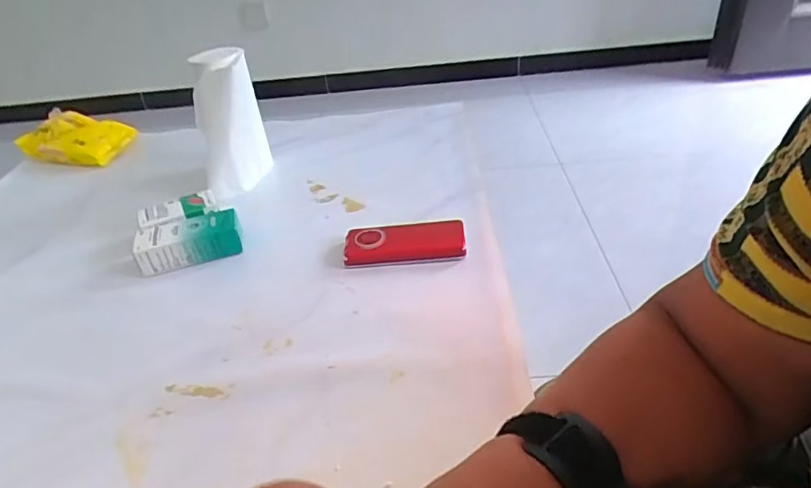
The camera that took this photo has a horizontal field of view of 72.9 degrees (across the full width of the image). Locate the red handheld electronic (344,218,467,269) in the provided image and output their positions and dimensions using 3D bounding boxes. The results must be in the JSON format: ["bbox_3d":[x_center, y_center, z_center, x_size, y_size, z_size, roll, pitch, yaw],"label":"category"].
[{"bbox_3d":[-0.001,0.000,0.537,0.115,0.022,0.044,-4,35,2],"label":"red handheld electronic"}]

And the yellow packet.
[{"bbox_3d":[-0.461,-0.146,0.760,0.150,0.052,0.064,6,37,16],"label":"yellow packet"}]

